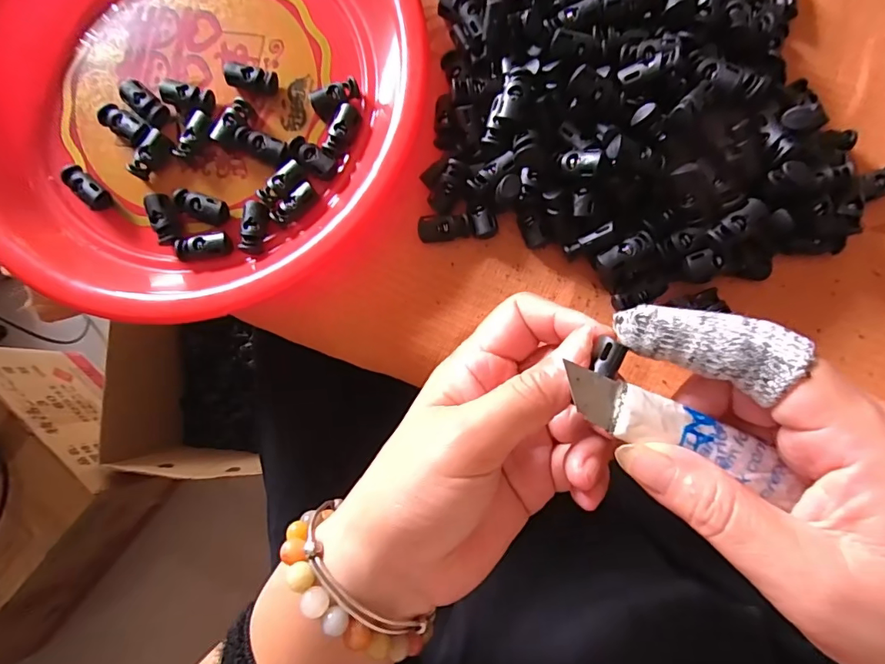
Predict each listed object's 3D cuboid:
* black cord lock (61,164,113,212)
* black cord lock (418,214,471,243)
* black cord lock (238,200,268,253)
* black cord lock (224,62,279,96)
[{"bbox_3d":[-0.198,-0.080,0.265,0.013,0.008,0.029,-45,98,-2],"label":"black cord lock"},{"bbox_3d":[0.001,-0.055,0.252,0.027,0.008,0.014,-9,83,2],"label":"black cord lock"},{"bbox_3d":[-0.101,-0.056,0.256,0.013,0.008,0.027,4,84,4],"label":"black cord lock"},{"bbox_3d":[-0.106,-0.140,0.265,0.028,0.012,0.012,15,85,5],"label":"black cord lock"}]

